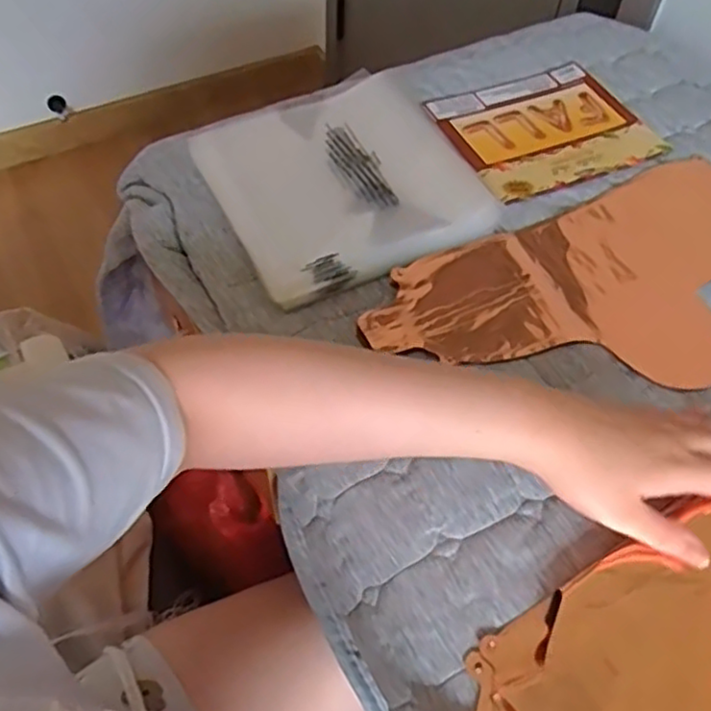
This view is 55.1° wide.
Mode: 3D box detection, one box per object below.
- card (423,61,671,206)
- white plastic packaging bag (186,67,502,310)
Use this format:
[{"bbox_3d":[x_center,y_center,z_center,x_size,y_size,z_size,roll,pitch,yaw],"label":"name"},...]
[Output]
[{"bbox_3d":[0.189,-0.228,0.685,0.194,0.006,0.162,-20,59,-16],"label":"card"},{"bbox_3d":[-0.009,-0.165,0.614,0.227,0.025,0.230,-21,58,-17],"label":"white plastic packaging bag"}]

